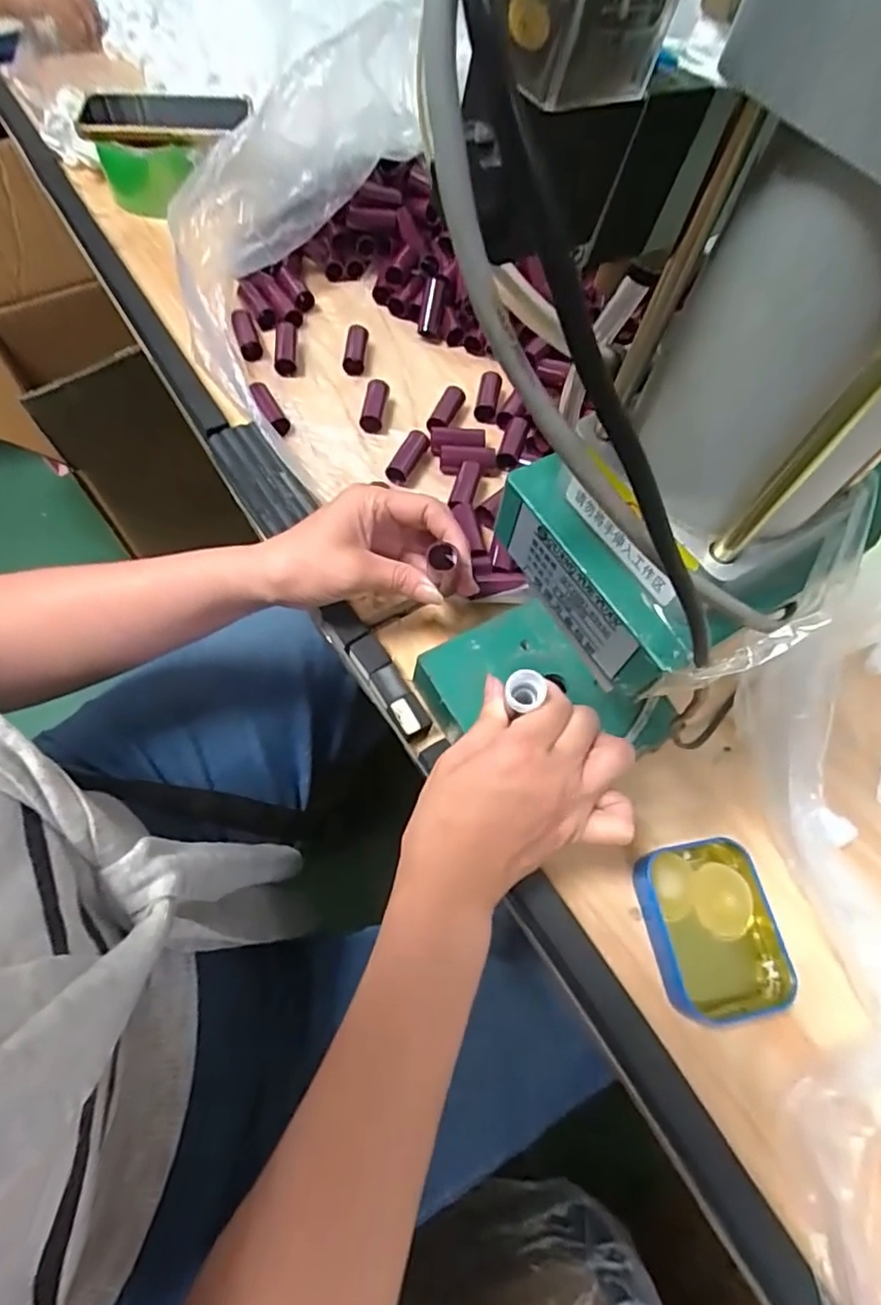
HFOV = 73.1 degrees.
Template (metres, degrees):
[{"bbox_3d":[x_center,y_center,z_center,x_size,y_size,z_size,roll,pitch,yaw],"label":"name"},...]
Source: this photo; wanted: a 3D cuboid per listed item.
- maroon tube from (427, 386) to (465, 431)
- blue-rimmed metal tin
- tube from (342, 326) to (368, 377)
[{"bbox_3d":[0.004,-0.209,0.522,0.020,0.020,0.051,21,65,7],"label":"maroon tube"},{"bbox_3d":[0.166,0.165,0.356,0.077,0.018,0.094,-10,65,-8],"label":"blue-rimmed metal tin"},{"bbox_3d":[-0.079,-0.279,0.549,0.021,0.021,0.046,4,64,-1],"label":"tube"}]

